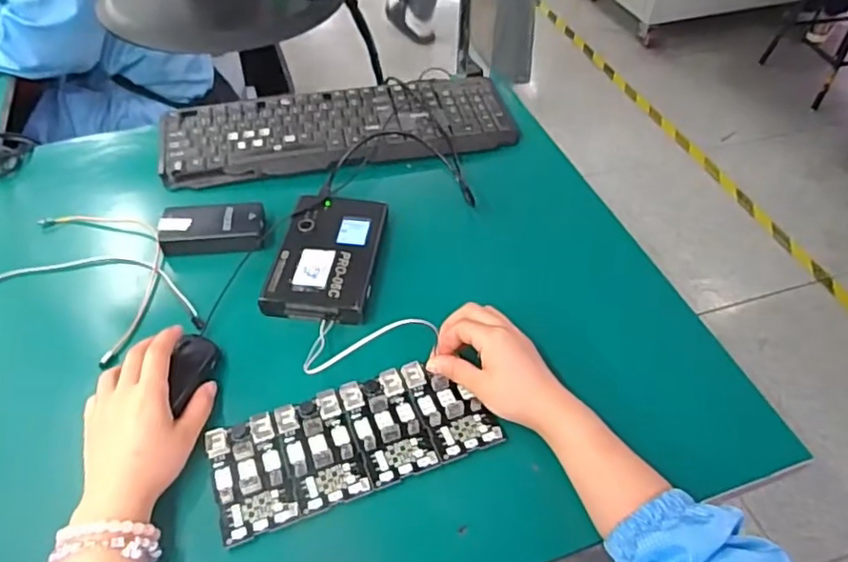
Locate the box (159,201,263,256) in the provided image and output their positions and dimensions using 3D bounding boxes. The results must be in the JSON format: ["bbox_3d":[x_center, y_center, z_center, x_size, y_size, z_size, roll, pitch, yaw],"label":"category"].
[{"bbox_3d":[-0.222,-0.057,0.647,0.101,0.029,0.047,-1,48,-2],"label":"box"}]

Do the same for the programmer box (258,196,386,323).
[{"bbox_3d":[-0.096,-0.029,0.625,0.096,0.020,0.153,7,49,5],"label":"programmer box"}]

